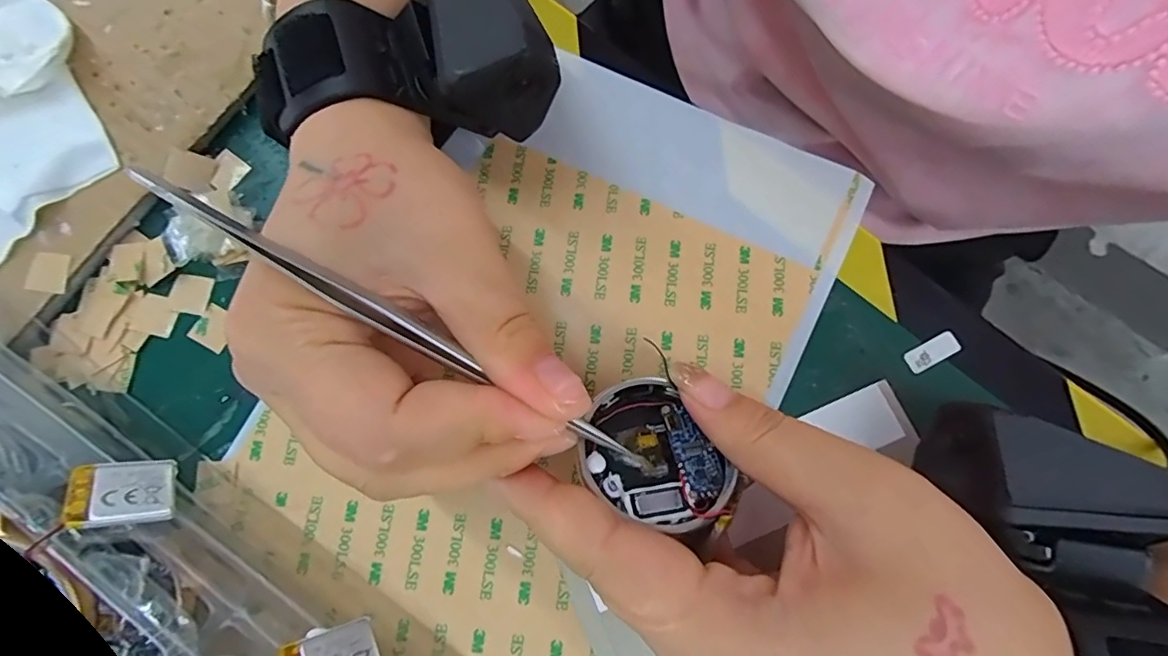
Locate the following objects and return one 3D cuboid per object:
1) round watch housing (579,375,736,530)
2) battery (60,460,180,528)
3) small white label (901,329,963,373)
[{"bbox_3d":[0.018,0.036,0.151,0.035,0.012,0.042,-24,51,-15],"label":"round watch housing"},{"bbox_3d":[-0.125,0.044,0.148,0.004,0.023,0.019,-59,44,29],"label":"battery"},{"bbox_3d":[0.125,0.009,0.196,0.020,0.004,0.008,-31,64,2],"label":"small white label"}]

